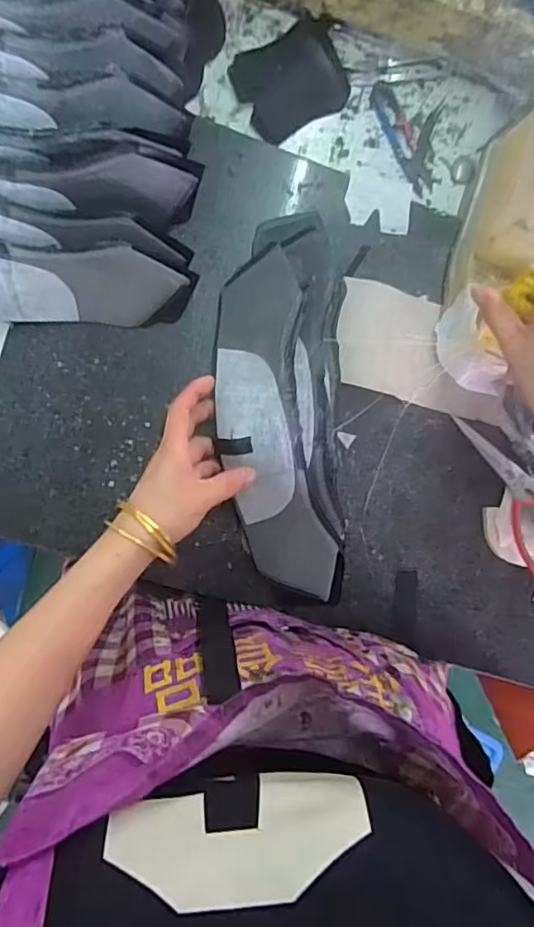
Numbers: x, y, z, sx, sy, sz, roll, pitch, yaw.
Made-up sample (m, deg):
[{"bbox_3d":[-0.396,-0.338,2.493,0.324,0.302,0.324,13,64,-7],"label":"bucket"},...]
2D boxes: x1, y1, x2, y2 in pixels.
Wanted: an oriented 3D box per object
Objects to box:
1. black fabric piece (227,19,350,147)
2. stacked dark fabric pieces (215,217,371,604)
[{"bbox_3d":[0.022,-0.345,0.510,0.096,0.013,0.078,-31,96,-3],"label":"black fabric piece"},{"bbox_3d":[0.015,-0.042,0.477,0.109,0.057,0.322,-3,96,-5],"label":"stacked dark fabric pieces"}]

